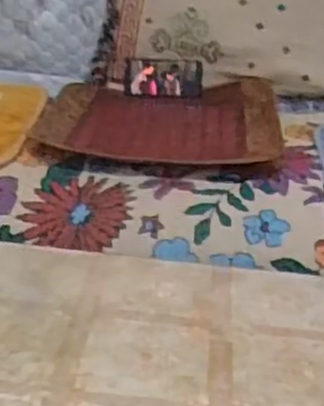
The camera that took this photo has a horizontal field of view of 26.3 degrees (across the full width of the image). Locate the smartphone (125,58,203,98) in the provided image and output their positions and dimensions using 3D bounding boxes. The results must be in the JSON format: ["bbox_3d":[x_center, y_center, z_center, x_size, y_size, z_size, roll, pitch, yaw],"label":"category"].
[{"bbox_3d":[0.003,-0.257,1.427,0.157,0.078,0.009,2,13,5],"label":"smartphone"}]

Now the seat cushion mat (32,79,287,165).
[{"bbox_3d":[-0.001,-0.168,1.294,0.443,0.051,0.357,7,26,7],"label":"seat cushion mat"}]

